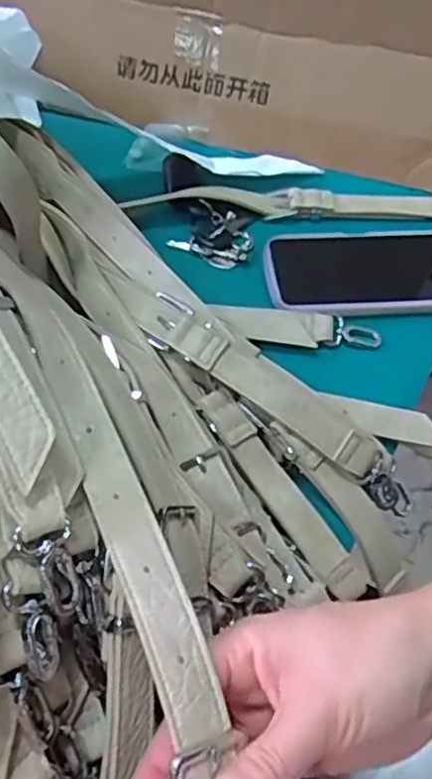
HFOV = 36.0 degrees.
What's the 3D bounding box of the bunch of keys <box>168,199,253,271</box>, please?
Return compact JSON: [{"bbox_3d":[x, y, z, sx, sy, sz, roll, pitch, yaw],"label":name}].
[{"bbox_3d":[0.002,-0.129,0.541,0.061,0.017,0.055,27,58,15],"label":"bunch of keys"}]

